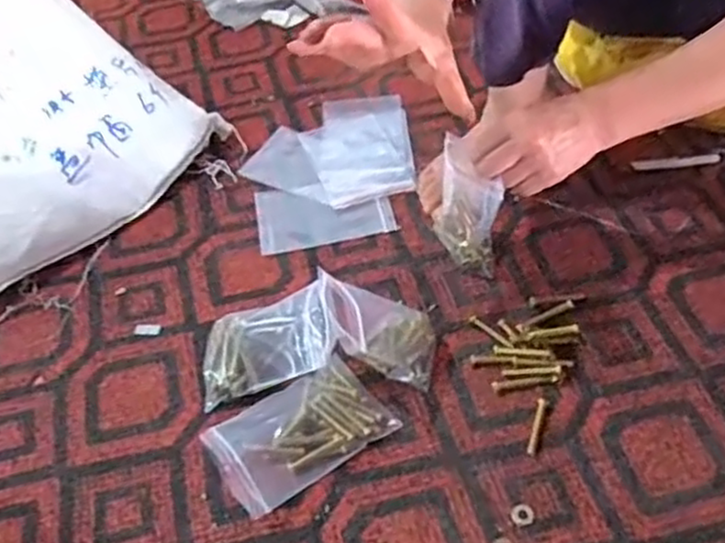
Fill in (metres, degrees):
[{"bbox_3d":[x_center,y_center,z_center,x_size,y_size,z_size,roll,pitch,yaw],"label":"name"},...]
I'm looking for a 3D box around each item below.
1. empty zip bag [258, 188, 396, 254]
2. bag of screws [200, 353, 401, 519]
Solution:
[{"bbox_3d":[-0.044,-0.068,0.831,0.149,0.006,0.091,-12,56,-5],"label":"empty zip bag"},{"bbox_3d":[-0.056,0.135,0.638,0.147,0.024,0.097,-30,54,-19],"label":"bag of screws"}]

